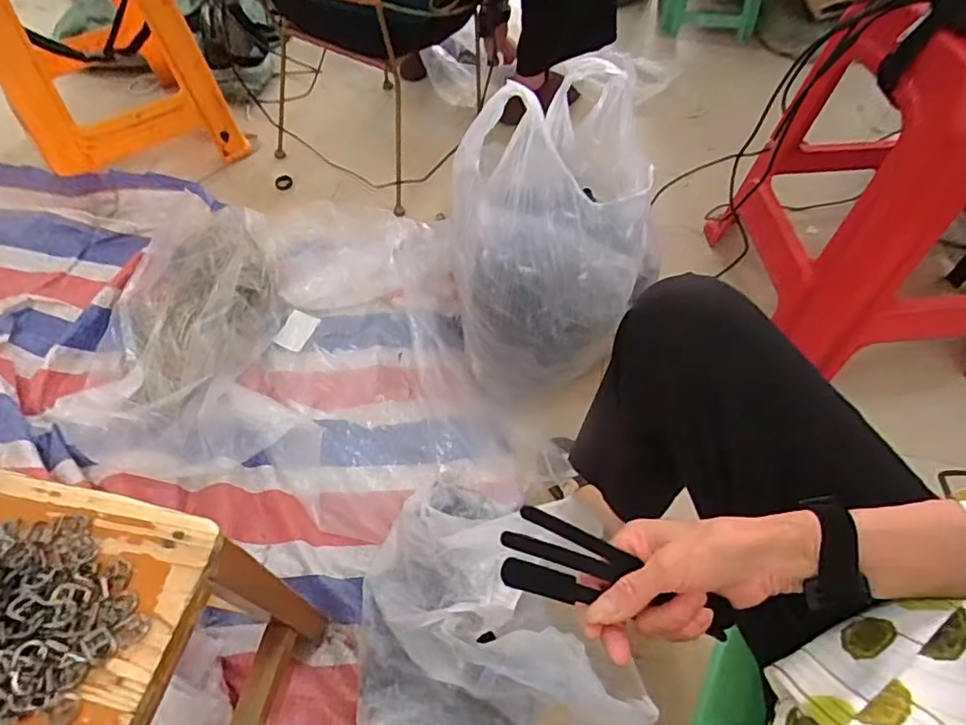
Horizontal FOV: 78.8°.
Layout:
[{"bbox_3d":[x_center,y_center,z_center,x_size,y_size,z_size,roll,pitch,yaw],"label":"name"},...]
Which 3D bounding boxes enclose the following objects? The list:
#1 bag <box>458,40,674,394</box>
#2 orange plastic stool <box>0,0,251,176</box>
[{"bbox_3d":[0.089,-0.188,0.853,0.246,0.387,0.297,-3,55,-3],"label":"bag"},{"bbox_3d":[-0.755,-0.651,1.141,0.357,0.467,0.410,-26,59,-19],"label":"orange plastic stool"}]

